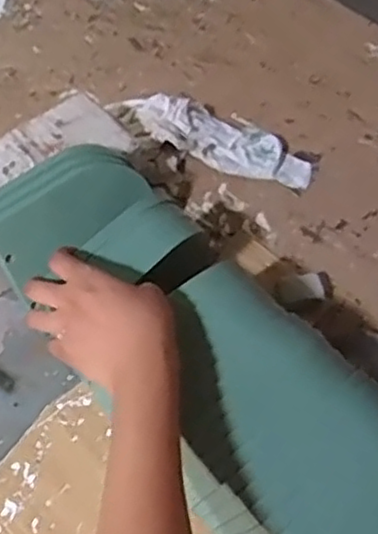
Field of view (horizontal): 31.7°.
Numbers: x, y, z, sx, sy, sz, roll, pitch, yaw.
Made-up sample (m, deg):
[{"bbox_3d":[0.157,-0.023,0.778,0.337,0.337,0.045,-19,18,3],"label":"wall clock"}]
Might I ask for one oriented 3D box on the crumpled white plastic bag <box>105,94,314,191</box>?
[{"bbox_3d":[0.027,-0.159,0.822,0.260,0.052,0.085,22,58,-3],"label":"crumpled white plastic bag"}]

